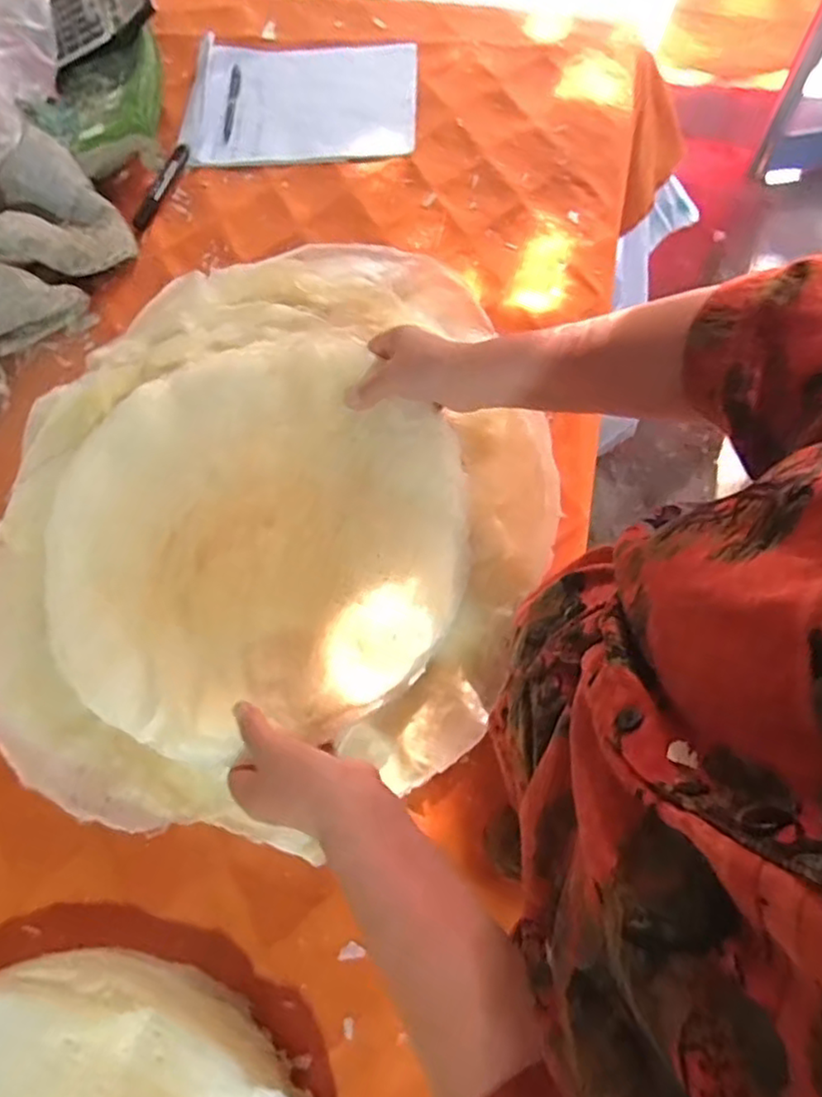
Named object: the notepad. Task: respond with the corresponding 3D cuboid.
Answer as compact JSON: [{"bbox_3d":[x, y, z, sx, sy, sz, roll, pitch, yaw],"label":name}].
[{"bbox_3d":[-0.143,-0.597,0.861,0.293,0.018,0.223,1,69,3],"label":"notepad"}]

